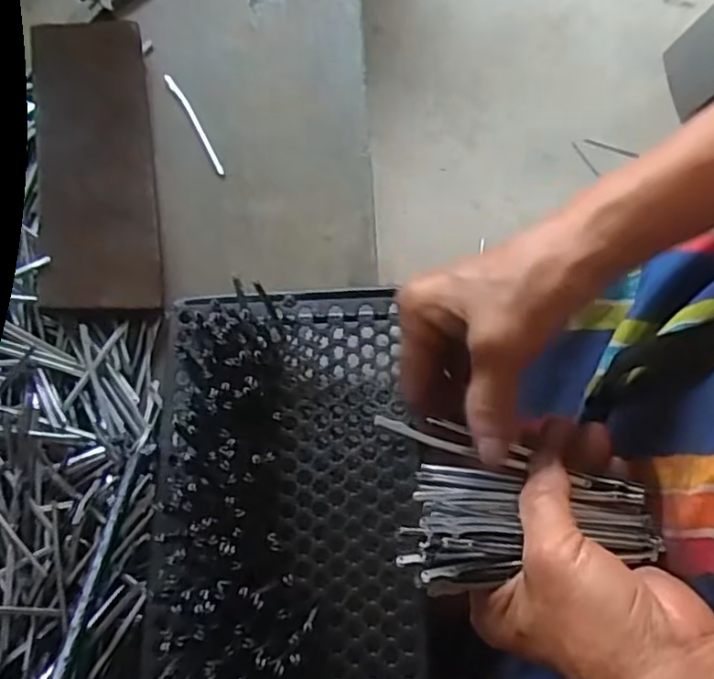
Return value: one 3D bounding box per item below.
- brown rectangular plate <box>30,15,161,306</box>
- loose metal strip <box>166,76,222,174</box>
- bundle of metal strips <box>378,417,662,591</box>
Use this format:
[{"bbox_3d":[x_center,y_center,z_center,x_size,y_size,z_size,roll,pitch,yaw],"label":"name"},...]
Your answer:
[{"bbox_3d":[-0.200,-0.138,0.521,0.082,0.012,0.253,-6,71,-14],"label":"brown rectangular plate"},{"bbox_3d":[-0.131,-0.176,0.550,0.008,0.004,0.107,-29,71,-7],"label":"loose metal strip"},{"bbox_3d":[0.069,0.085,0.310,0.130,0.020,0.068,15,72,8],"label":"bundle of metal strips"}]

